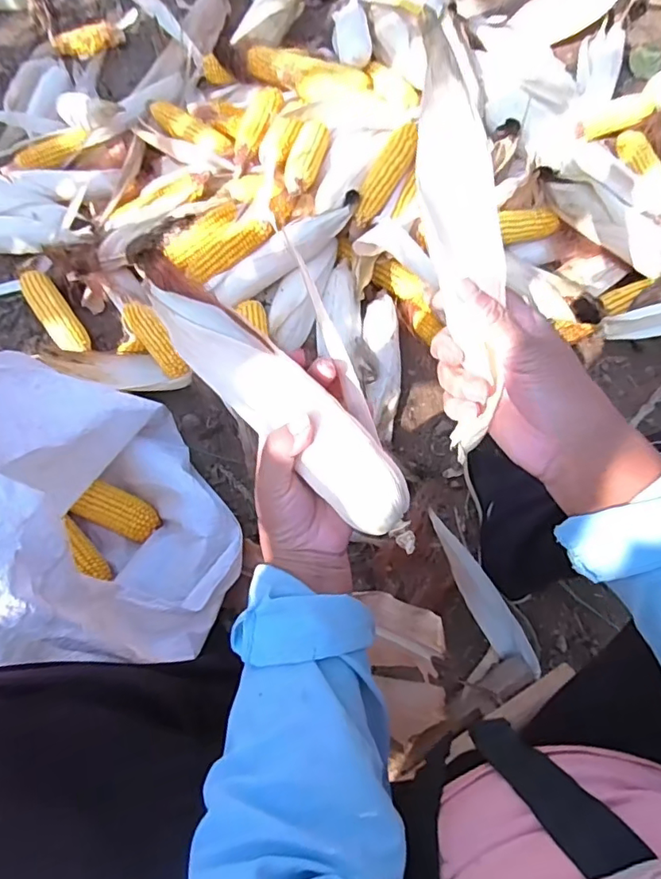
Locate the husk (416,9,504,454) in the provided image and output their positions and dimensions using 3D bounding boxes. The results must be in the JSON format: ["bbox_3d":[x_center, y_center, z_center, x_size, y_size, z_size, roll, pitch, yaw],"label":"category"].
[{"bbox_3d":[0.081,-0.116,0.331,0.047,0.020,0.257,-8,104,0],"label":"husk"}]

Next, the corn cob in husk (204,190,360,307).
[{"bbox_3d":[-0.064,-0.267,0.759,0.248,0.041,0.049,-30,74,-7],"label":"corn cob in husk"}]

